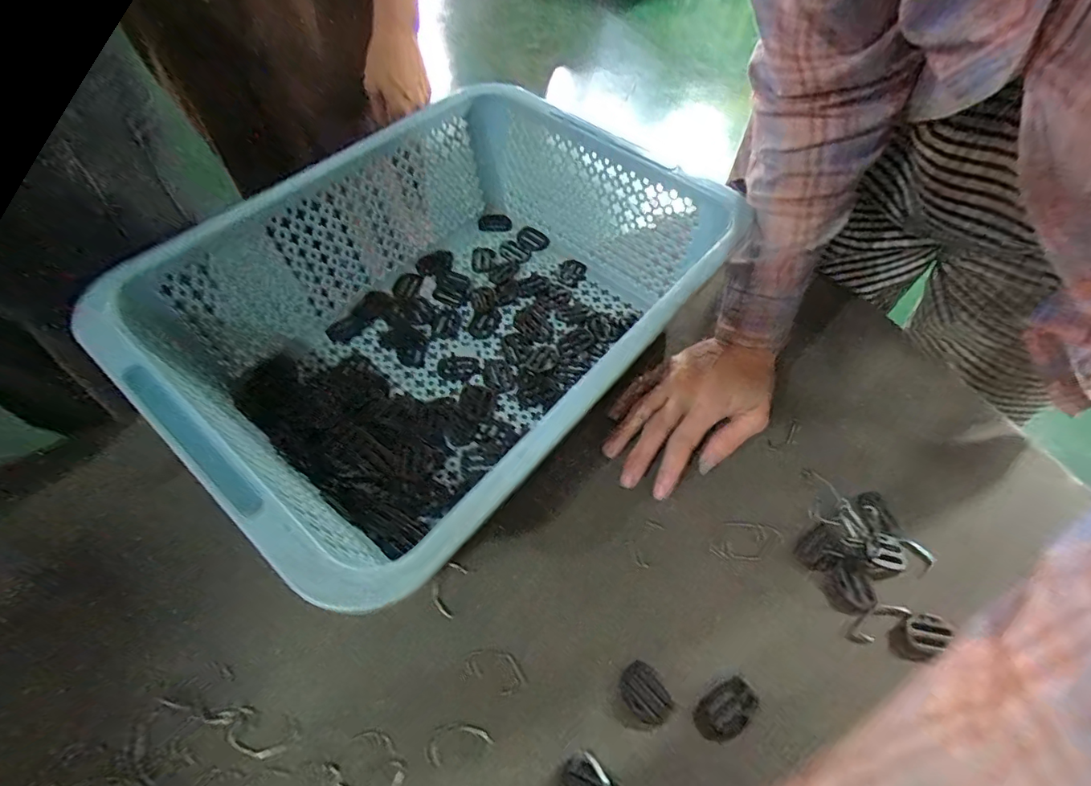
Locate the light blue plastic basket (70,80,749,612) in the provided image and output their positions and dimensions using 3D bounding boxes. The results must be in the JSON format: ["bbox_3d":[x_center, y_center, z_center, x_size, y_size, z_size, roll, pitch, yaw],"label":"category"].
[{"bbox_3d":[-0.071,-0.061,0.391,0.284,0.119,0.372,35,62,19],"label":"light blue plastic basket"}]

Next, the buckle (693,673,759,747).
[{"bbox_3d":[0.109,0.190,0.303,0.041,0.004,0.024,-30,63,-20],"label":"buckle"}]

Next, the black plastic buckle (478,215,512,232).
[{"bbox_3d":[-0.052,-0.176,0.526,0.034,0.007,0.019,-14,59,-11],"label":"black plastic buckle"}]

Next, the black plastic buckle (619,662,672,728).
[{"bbox_3d":[0.061,0.183,0.309,0.032,0.004,0.026,39,64,21],"label":"black plastic buckle"}]

